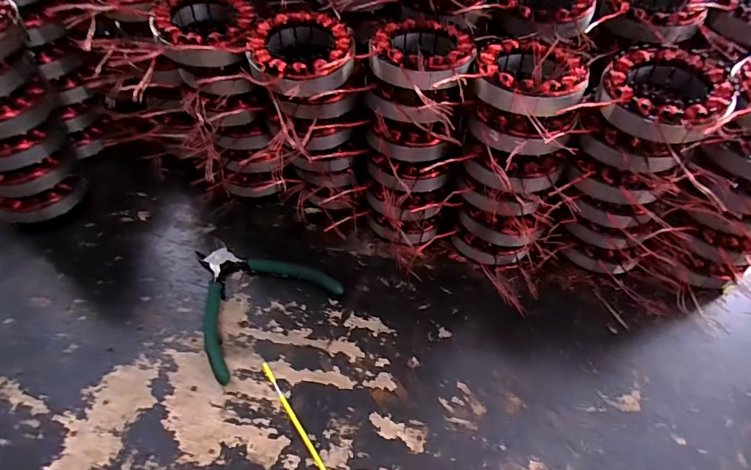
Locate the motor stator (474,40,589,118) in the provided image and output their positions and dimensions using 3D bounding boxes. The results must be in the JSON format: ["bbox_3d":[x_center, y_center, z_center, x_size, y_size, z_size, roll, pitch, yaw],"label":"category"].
[{"bbox_3d":[0.125,-0.126,0.349,0.084,0.037,0.089,33,60,21],"label":"motor stator"}]

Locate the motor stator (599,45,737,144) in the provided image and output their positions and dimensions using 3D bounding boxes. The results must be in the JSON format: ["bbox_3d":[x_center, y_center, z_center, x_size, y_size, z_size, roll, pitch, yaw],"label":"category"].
[{"bbox_3d":[0.217,-0.106,0.324,0.090,0.027,0.087,1,54,-1],"label":"motor stator"}]

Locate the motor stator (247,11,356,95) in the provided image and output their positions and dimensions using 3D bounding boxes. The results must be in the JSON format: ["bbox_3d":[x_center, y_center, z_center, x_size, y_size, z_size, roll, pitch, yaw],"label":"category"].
[{"bbox_3d":[-0.060,-0.151,0.359,0.084,0.026,0.091,0,54,-1],"label":"motor stator"}]

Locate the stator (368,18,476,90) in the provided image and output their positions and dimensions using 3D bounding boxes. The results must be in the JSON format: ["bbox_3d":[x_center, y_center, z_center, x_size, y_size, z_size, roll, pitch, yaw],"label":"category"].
[{"bbox_3d":[0.038,-0.143,0.362,0.085,0.038,0.099,7,54,4],"label":"stator"}]

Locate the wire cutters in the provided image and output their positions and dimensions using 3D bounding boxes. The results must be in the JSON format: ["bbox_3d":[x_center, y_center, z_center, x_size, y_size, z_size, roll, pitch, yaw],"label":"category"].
[{"bbox_3d":[-0.125,0.047,0.413,0.134,0.014,0.132,-38,63,-25],"label":"wire cutters"}]

